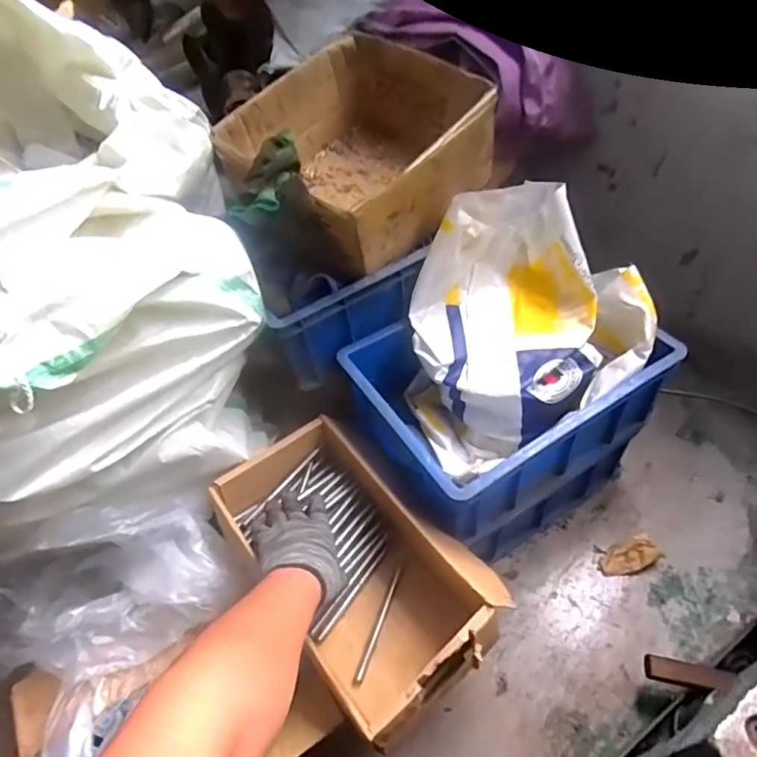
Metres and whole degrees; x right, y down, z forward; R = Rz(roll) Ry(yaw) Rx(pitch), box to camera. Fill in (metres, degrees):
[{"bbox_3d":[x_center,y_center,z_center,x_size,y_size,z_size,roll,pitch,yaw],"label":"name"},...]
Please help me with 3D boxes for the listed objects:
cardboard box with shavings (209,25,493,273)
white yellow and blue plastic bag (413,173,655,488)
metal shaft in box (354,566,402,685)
[{"bbox_3d":[-0.030,-0.333,0.833,0.292,0.161,0.298,33,60,29],"label":"cardboard box with shavings"},{"bbox_3d":[0.192,-0.080,0.814,0.324,0.243,0.276,-20,51,-11],"label":"white yellow and blue plastic bag"},{"bbox_3d":[0.001,0.313,0.727,0.011,0.011,0.149,13,52,16],"label":"metal shaft in box"}]

